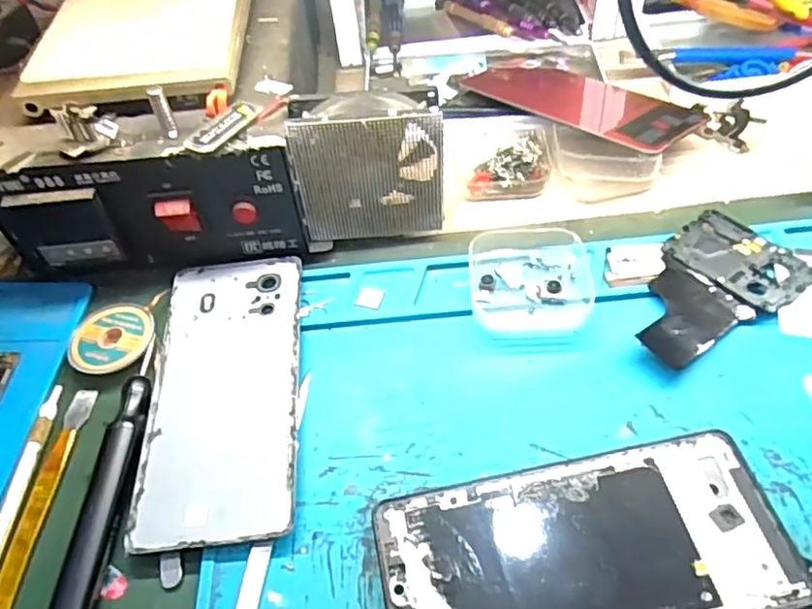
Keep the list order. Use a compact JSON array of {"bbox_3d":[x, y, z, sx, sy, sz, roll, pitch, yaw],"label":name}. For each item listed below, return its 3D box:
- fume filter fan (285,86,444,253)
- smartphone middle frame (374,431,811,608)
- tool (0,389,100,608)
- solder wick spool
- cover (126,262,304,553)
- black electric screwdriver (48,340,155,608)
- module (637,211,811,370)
[{"bbox_3d":[-0.021,-0.076,0.351,0.081,0.083,0.033,-9,53,-2],"label":"fume filter fan"},{"bbox_3d":[0.072,0.101,0.256,0.160,0.007,0.075,-11,53,-3],"label":"smartphone middle frame"},{"bbox_3d":[-0.170,0.093,0.291,0.012,0.008,0.121,-1,53,4],"label":"tool"},{"bbox_3d":[-0.158,0.018,0.339,0.043,0.007,0.045,-17,53,-7],"label":"solder wick spool"},{"bbox_3d":[-0.091,0.040,0.318,0.072,0.007,0.160,-6,53,1],"label":"cover"},{"bbox_3d":[-0.134,0.080,0.286,0.018,0.012,0.140,-4,53,3],"label":"black electric screwdriver"},{"bbox_3d":[0.158,-0.009,0.332,0.105,0.009,0.067,-33,57,-18],"label":"module"}]

